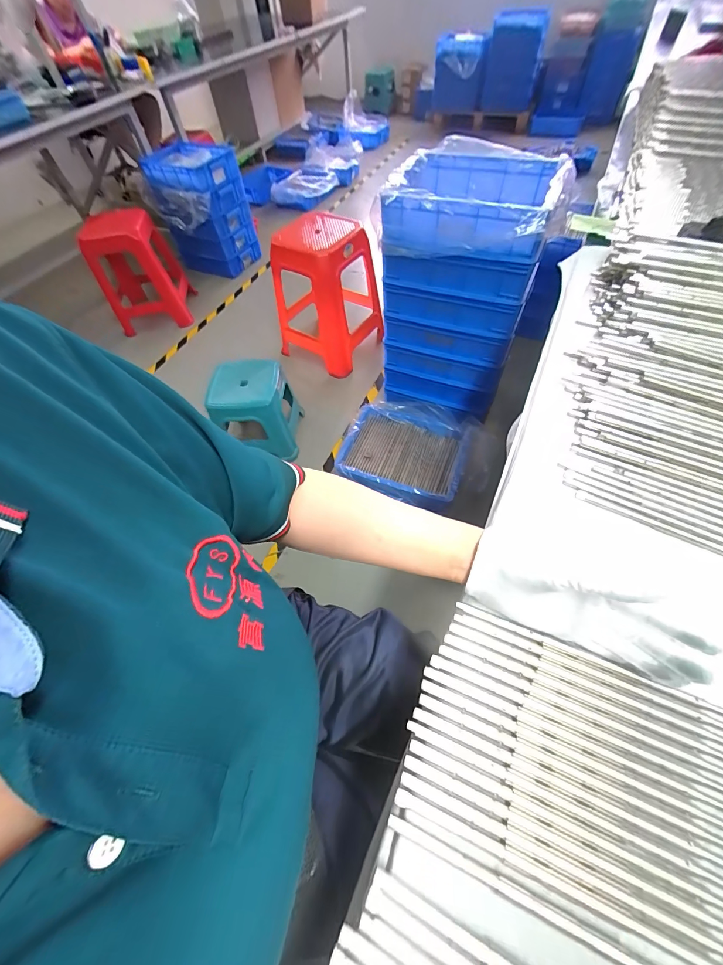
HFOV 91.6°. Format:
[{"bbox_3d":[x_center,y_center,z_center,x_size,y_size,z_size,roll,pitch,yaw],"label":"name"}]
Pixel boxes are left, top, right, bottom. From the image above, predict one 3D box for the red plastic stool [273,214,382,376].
[{"bbox_3d":[-0.149,-0.801,1.505,0.400,0.471,0.398,28,64,21],"label":"red plastic stool"}]

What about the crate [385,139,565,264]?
[{"bbox_3d":[0.283,-0.730,0.914,0.425,0.164,0.347,18,61,16],"label":"crate"}]

